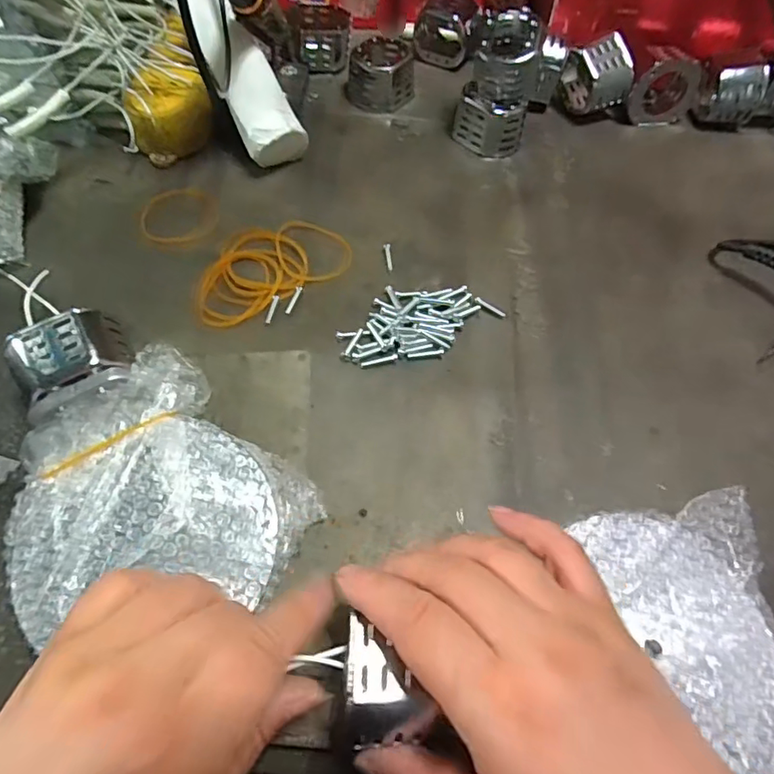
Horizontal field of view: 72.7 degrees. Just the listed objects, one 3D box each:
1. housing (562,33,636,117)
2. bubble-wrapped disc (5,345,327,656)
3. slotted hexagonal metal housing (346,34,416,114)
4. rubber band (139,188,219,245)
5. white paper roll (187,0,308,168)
[{"bbox_3d":[0.175,-0.259,0.441,0.033,0.055,0.052,-22,63,-15],"label":"housing"},{"bbox_3d":[-0.114,0.057,0.252,0.126,0.038,0.130,1,59,-2],"label":"bubble-wrapped disc"},{"bbox_3d":[-0.004,-0.278,0.464,0.058,0.029,0.063,1,59,-2],"label":"slotted hexagonal metal housing"},{"bbox_3d":[-0.149,-0.123,0.377,0.052,0.004,0.062,-17,62,-12],"label":"rubber band"},{"bbox_3d":[-0.110,-0.237,0.390,0.044,0.040,0.146,-28,90,-18],"label":"white paper roll"}]

